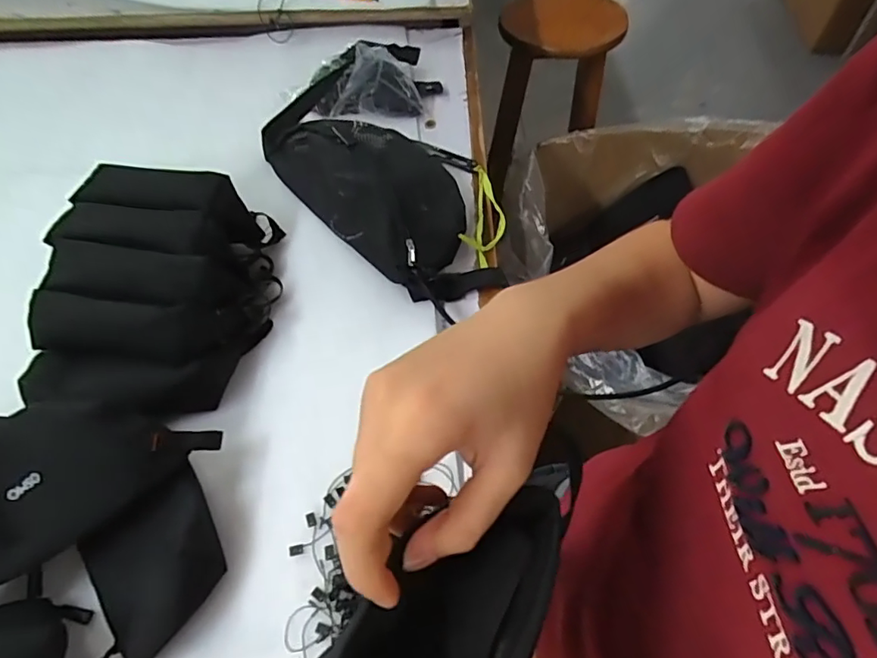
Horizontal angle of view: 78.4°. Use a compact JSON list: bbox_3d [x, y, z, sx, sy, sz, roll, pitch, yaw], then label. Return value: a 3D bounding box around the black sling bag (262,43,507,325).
[{"bbox_3d":[-0.080,-0.207,0.624,0.228,0.079,0.421,-13,55,-8],"label":"black sling bag"}]

